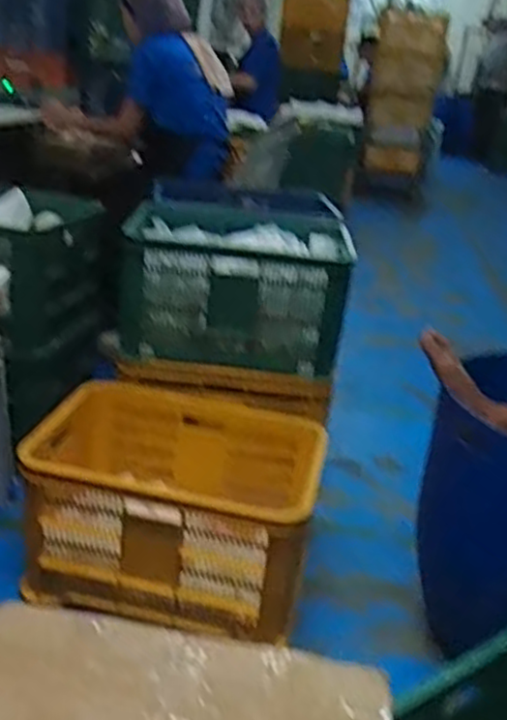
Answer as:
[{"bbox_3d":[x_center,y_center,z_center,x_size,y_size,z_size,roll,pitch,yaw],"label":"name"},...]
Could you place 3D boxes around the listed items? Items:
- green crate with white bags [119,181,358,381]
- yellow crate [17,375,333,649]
[{"bbox_3d":[-0.048,-0.214,1.842,0.513,0.299,0.485,4,23,-5],"label":"green crate with white bags"},{"bbox_3d":[-0.139,0.253,1.476,0.511,0.255,0.461,9,23,5],"label":"yellow crate"}]

